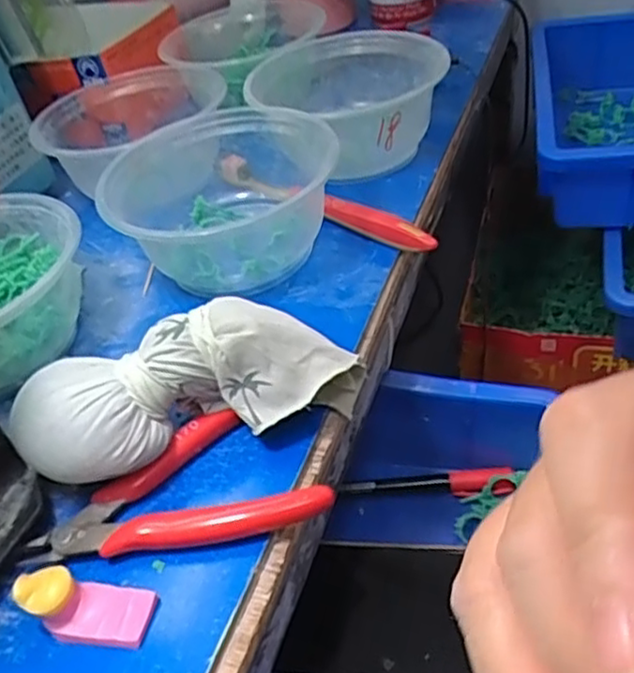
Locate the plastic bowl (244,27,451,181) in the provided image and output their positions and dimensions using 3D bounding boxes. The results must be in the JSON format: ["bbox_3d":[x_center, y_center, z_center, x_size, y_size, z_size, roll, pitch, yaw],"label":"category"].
[{"bbox_3d":[0.017,-0.159,0.479,0.129,0.057,0.129,-6,41,6],"label":"plastic bowl"}]

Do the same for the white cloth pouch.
[{"bbox_3d":[-0.055,0.024,0.302,0.145,0.050,0.052,-20,42,-10],"label":"white cloth pouch"}]

